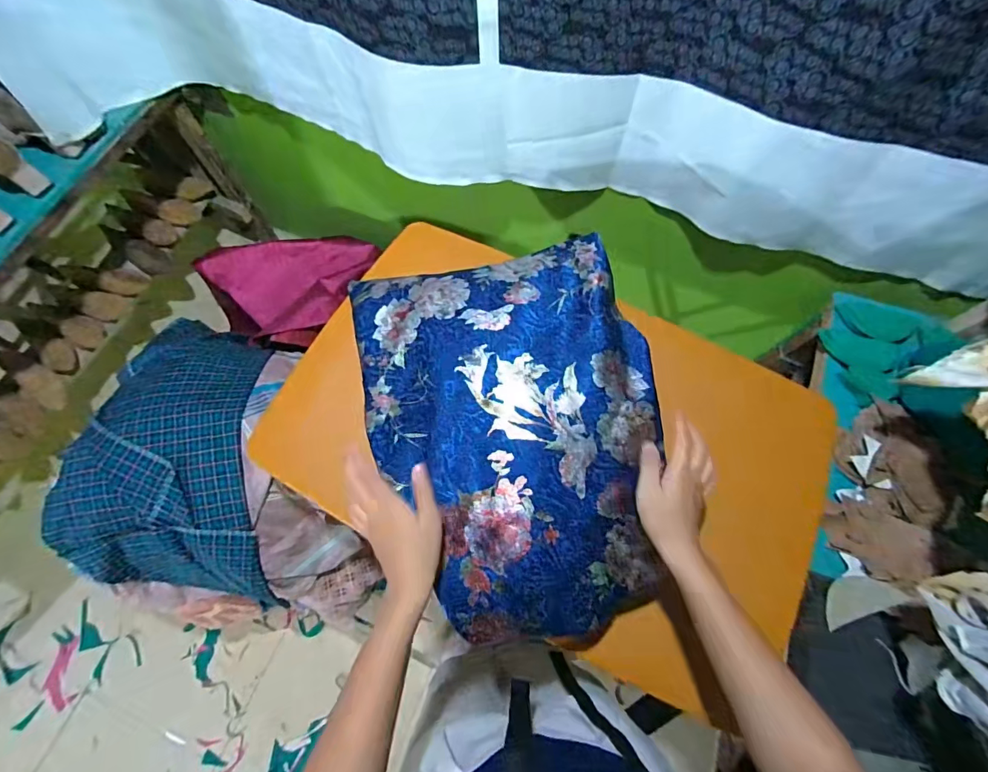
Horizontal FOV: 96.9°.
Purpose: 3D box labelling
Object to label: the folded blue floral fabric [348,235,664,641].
[{"bbox_3d":[0.028,0.032,0.499,0.331,0.053,0.440,-13,71,-5],"label":"folded blue floral fabric"}]

